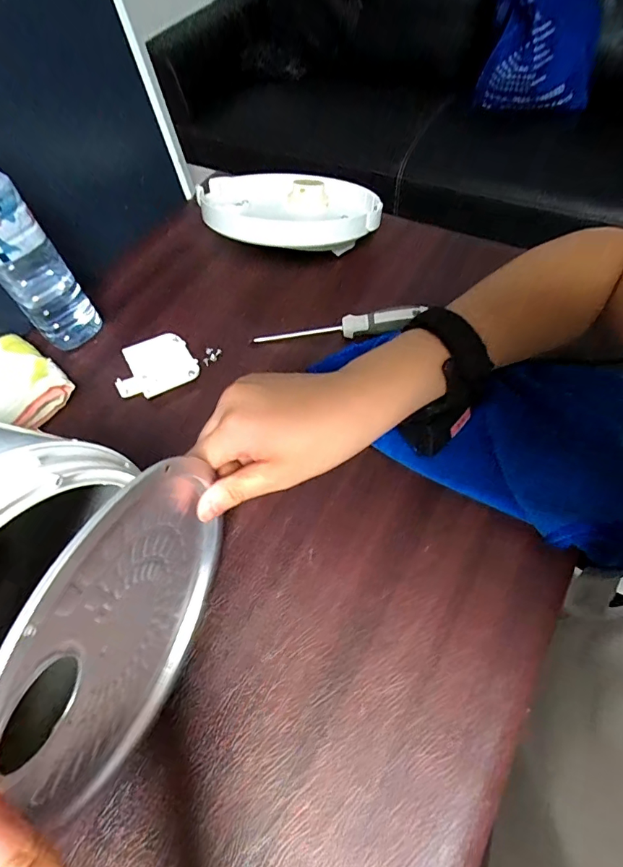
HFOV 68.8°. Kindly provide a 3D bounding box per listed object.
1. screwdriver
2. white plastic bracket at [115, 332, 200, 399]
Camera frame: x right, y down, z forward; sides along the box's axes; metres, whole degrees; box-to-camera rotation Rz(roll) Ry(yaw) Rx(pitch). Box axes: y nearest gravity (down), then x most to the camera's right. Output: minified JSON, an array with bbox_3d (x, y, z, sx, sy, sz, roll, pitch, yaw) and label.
[{"bbox_3d":[0.024,-0.110,0.474,0.170,0.018,0.019,-5,55,17],"label":"screwdriver"},{"bbox_3d":[-0.163,-0.067,0.472,0.080,0.015,0.071,-30,59,-13],"label":"white plastic bracket"}]

